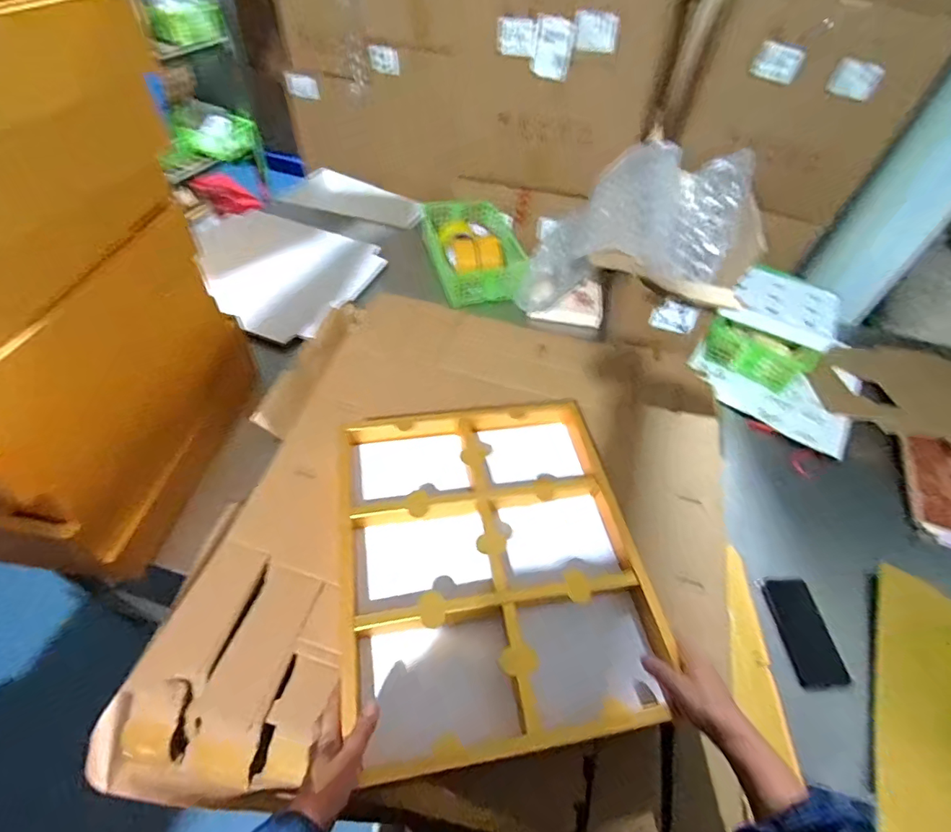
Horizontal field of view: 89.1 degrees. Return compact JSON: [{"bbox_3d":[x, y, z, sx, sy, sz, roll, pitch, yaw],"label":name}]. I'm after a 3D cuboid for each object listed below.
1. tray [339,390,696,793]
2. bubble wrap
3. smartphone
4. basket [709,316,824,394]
[{"bbox_3d":[0.022,0.184,0.649,0.370,0.061,0.437,-5,52,-10],"label":"tray"},{"bbox_3d":[0.341,-0.400,1.077,0.539,0.229,0.283,-19,52,11],"label":"bubble wrap"},{"bbox_3d":[0.516,0.337,0.760,0.078,0.012,0.155,-7,60,-2],"label":"smartphone"},{"bbox_3d":[0.656,-0.147,1.124,0.225,0.087,0.105,36,56,21],"label":"basket"}]

